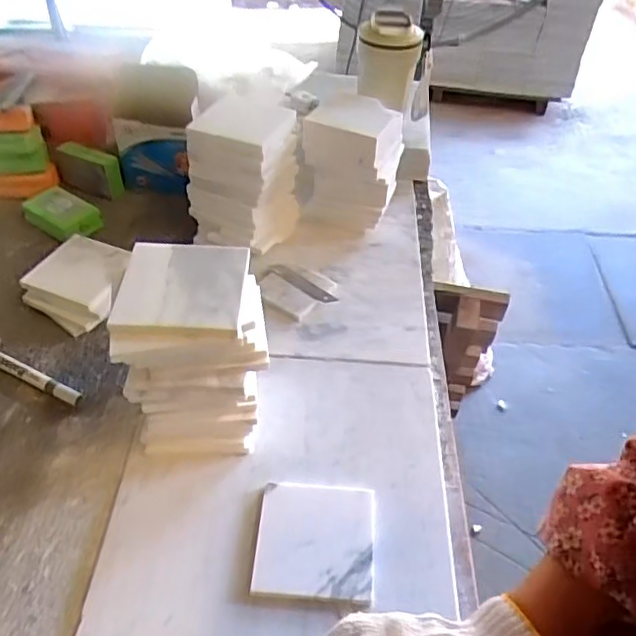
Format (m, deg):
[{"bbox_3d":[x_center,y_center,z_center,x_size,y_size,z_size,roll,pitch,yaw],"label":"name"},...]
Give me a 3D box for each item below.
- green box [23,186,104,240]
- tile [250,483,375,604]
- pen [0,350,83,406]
[{"bbox_3d":[-0.351,-0.142,0.861,0.100,0.027,0.065,28,51,25],"label":"green box"},{"bbox_3d":[-0.002,0.192,0.544,0.099,0.016,0.100,3,45,2],"label":"tile"},{"bbox_3d":[-0.307,0.060,0.670,0.133,0.018,0.018,21,48,20],"label":"pen"}]

